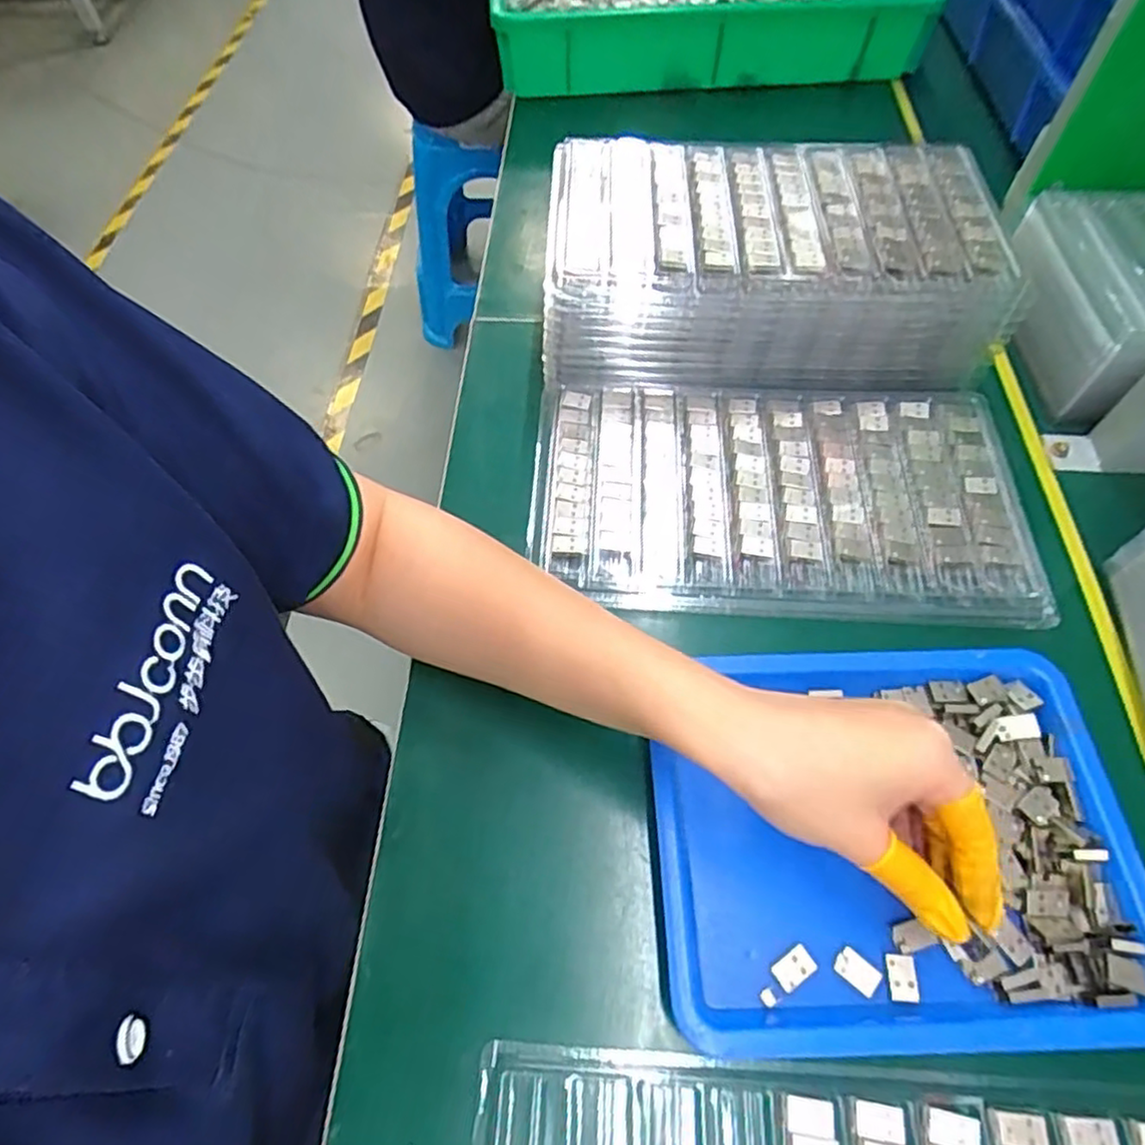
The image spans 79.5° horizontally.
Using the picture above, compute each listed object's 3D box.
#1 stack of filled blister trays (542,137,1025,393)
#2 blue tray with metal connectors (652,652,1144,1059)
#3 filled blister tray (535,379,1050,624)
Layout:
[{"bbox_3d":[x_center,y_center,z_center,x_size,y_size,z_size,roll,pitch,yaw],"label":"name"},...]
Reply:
[{"bbox_3d":[0.132,-0.217,0.479,0.288,0.074,0.172,4,61,5],"label":"stack of filled blister trays"},{"bbox_3d":[0.151,0.120,0.324,0.219,0.021,0.172,-2,61,3],"label":"blue tray with metal connectors"},{"bbox_3d":[0.124,-0.052,0.426,0.292,0.014,0.159,3,61,6],"label":"filled blister tray"}]

